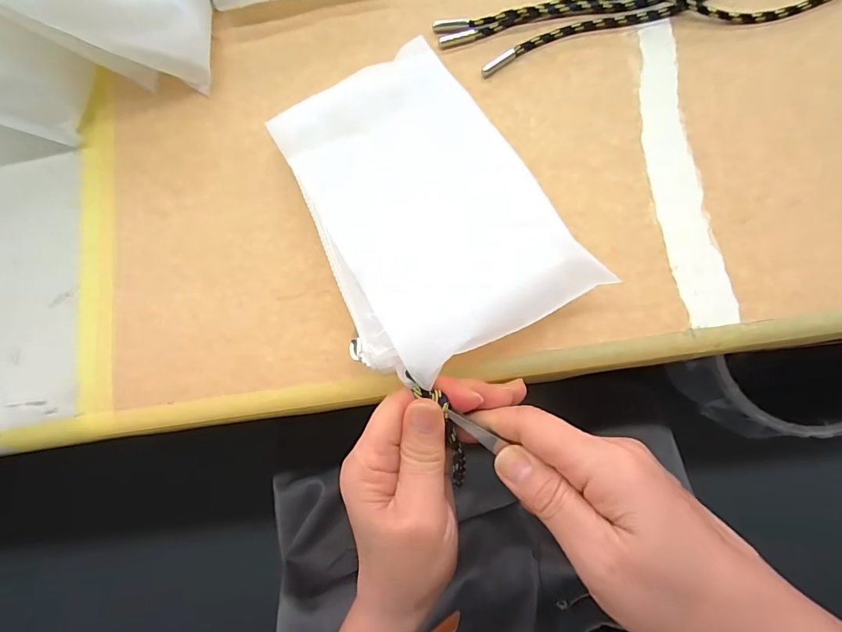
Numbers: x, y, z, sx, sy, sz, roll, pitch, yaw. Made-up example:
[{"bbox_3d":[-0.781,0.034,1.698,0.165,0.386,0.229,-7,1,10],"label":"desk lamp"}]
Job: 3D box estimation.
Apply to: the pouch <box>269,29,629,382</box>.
[{"bbox_3d":[-0.005,-0.068,0.247,0.123,0.034,0.189,-30,80,0],"label":"pouch"}]

